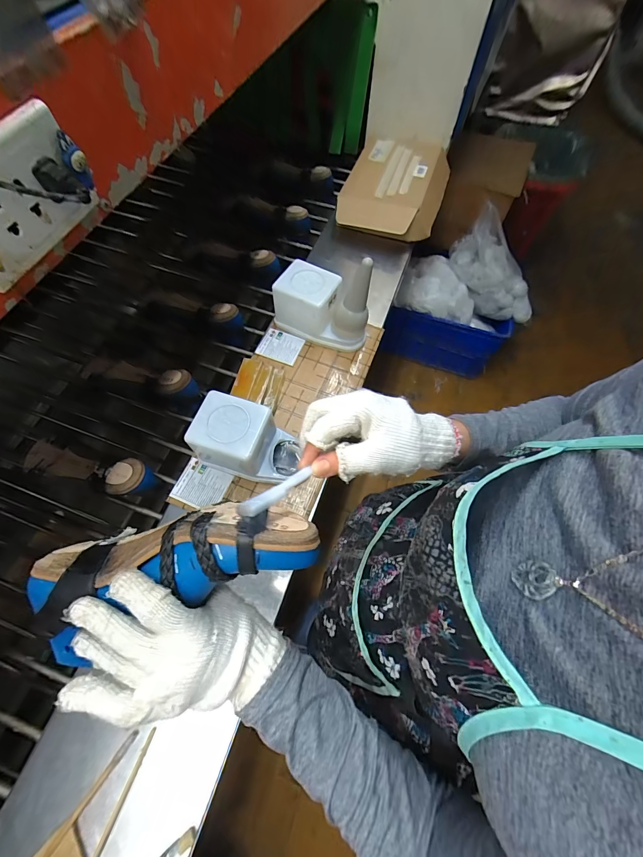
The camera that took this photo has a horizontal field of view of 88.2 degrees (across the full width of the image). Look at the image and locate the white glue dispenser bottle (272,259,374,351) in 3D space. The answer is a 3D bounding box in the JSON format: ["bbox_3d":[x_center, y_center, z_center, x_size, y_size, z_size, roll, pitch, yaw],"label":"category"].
[{"bbox_3d":[0.004,-0.255,0.653,0.189,0.158,0.100,25,67,11],"label":"white glue dispenser bottle"}]

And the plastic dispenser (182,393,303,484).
[{"bbox_3d":[-0.122,0.023,0.550,0.161,0.109,0.100,16,66,7],"label":"plastic dispenser"}]

